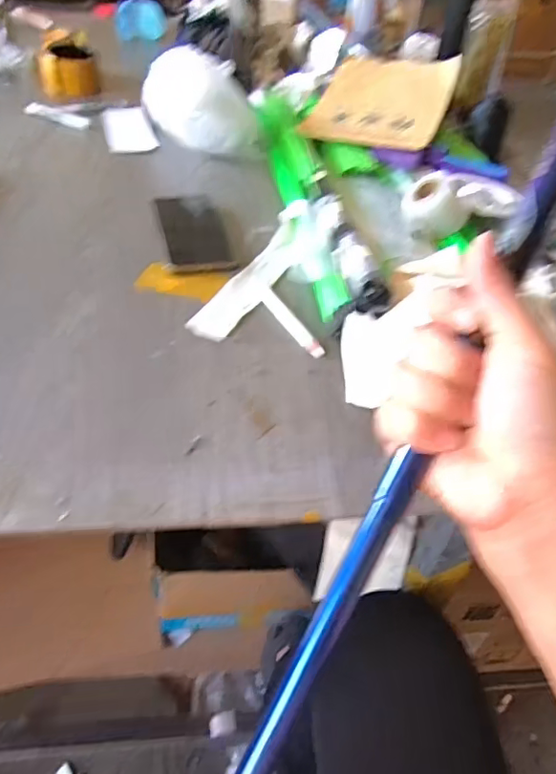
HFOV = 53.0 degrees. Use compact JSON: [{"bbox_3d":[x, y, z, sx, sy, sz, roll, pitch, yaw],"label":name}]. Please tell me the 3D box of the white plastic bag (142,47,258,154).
[{"bbox_3d":[-0.109,-0.409,0.798,0.132,0.106,0.146,-15,48,-18],"label":"white plastic bag"}]

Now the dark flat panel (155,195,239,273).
[{"bbox_3d":[-0.097,-0.179,0.636,0.069,0.005,0.171,-9,46,-13],"label":"dark flat panel"}]

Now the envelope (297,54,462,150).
[{"bbox_3d":[0.158,-0.430,0.833,0.183,0.008,0.235,15,58,14],"label":"envelope"}]

